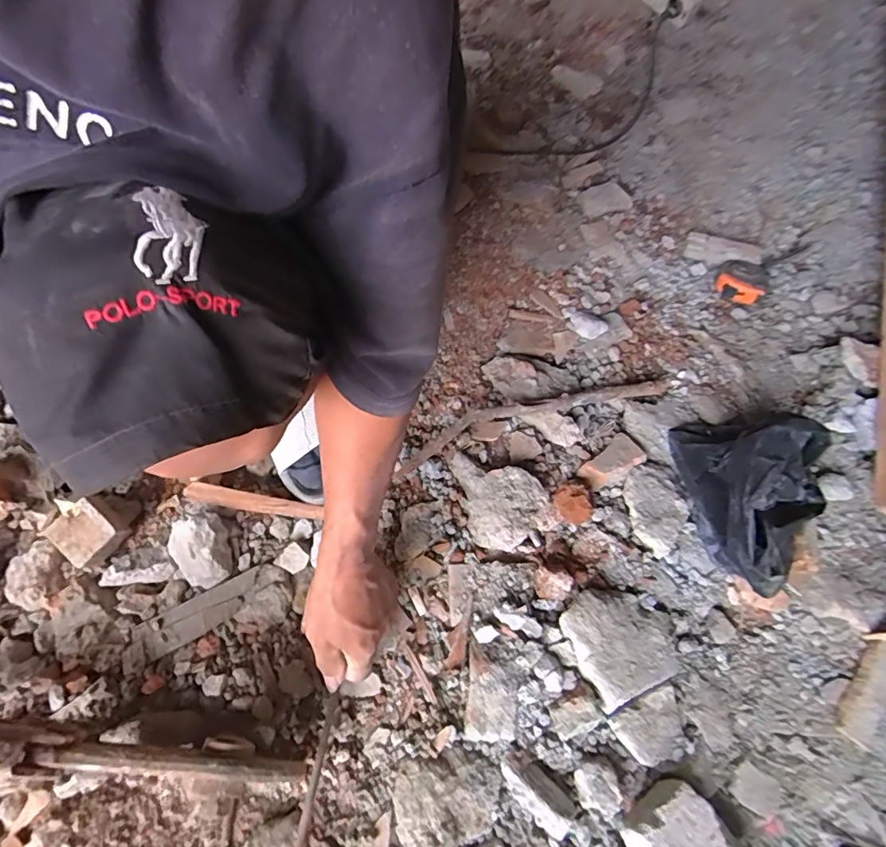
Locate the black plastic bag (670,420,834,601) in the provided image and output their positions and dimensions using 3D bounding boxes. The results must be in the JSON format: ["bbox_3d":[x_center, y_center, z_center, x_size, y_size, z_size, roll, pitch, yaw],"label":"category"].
[{"bbox_3d":[0.337,0.067,0.494,0.134,0.124,0.193,2,63,-3],"label":"black plastic bag"}]

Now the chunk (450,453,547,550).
[{"bbox_3d":[0.052,0.087,0.525,0.110,0.030,0.087,17,63,5],"label":"chunk"}]

